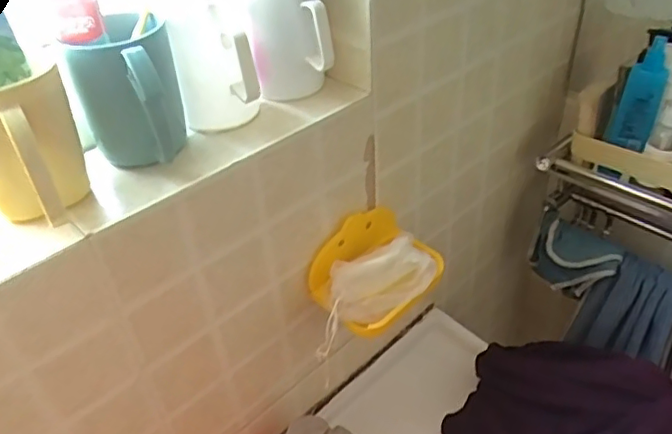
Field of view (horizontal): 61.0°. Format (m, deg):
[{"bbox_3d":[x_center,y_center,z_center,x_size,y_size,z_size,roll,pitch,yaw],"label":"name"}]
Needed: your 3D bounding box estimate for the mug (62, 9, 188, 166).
[{"bbox_3d":[-0.169,-0.099,0.469,0.076,0.102,0.098,-13,38,-12],"label":"mug"}]

